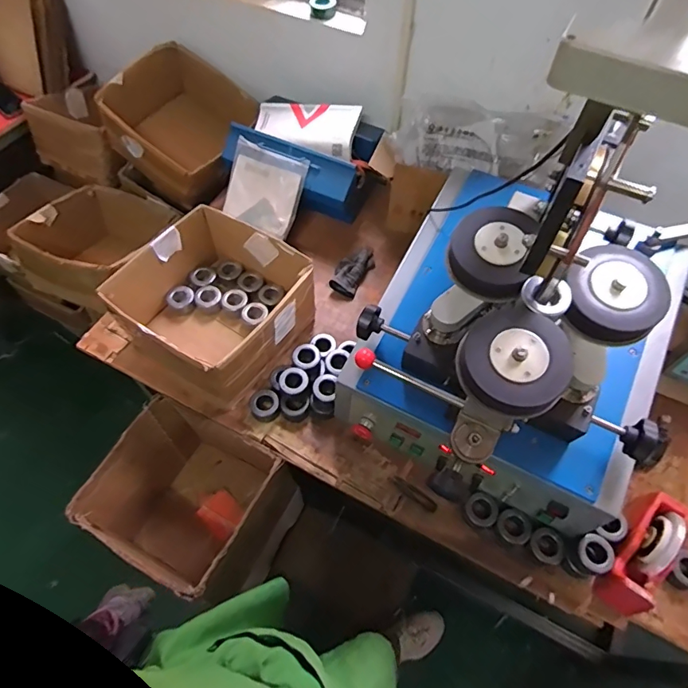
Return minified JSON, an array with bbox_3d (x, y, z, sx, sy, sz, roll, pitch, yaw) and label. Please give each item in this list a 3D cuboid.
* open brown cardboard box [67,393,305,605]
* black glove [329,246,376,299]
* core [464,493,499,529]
[{"bbox_3d":[-0.333,0.351,1.026,0.326,0.319,0.287,25,62,13],"label":"open brown cardboard box"},{"bbox_3d":[0.024,-0.193,1.169,0.079,0.036,0.163,26,62,14],"label":"black glove"},{"bbox_3d":[0.257,0.313,0.863,0.057,0.024,0.058,0,59,-1],"label":"core"}]

